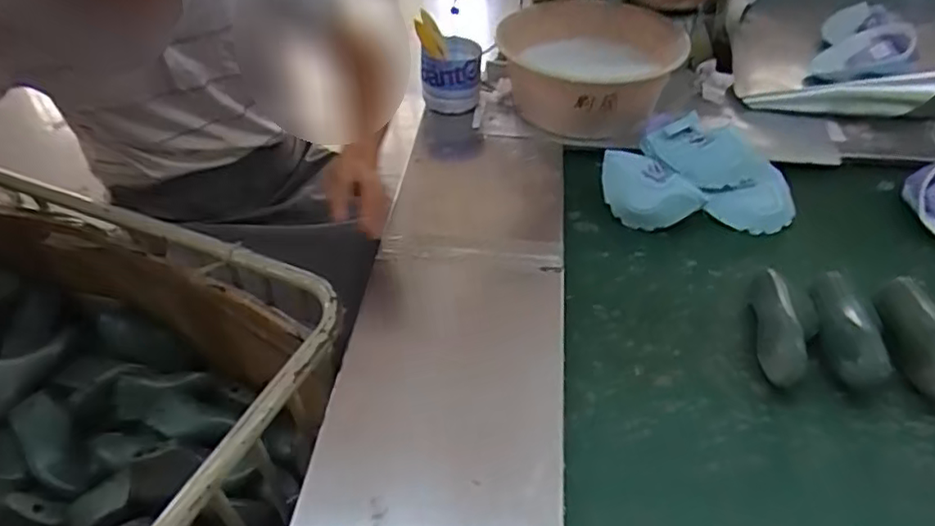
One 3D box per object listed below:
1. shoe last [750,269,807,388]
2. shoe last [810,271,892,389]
[{"bbox_3d":[0.360,0.062,0.735,0.054,0.055,0.132,9,41,12],"label":"shoe last"},{"bbox_3d":[0.431,0.079,0.720,0.056,0.043,0.140,0,55,1],"label":"shoe last"}]

